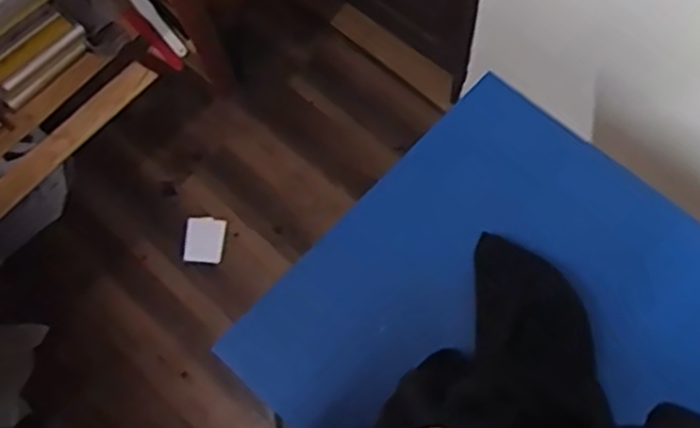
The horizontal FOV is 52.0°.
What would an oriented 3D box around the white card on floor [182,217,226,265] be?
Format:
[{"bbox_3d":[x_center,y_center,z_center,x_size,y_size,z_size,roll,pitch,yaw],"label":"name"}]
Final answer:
[{"bbox_3d":[-0.344,0.062,1.699,0.089,0.011,0.107,7,77,-5],"label":"white card on floor"}]

